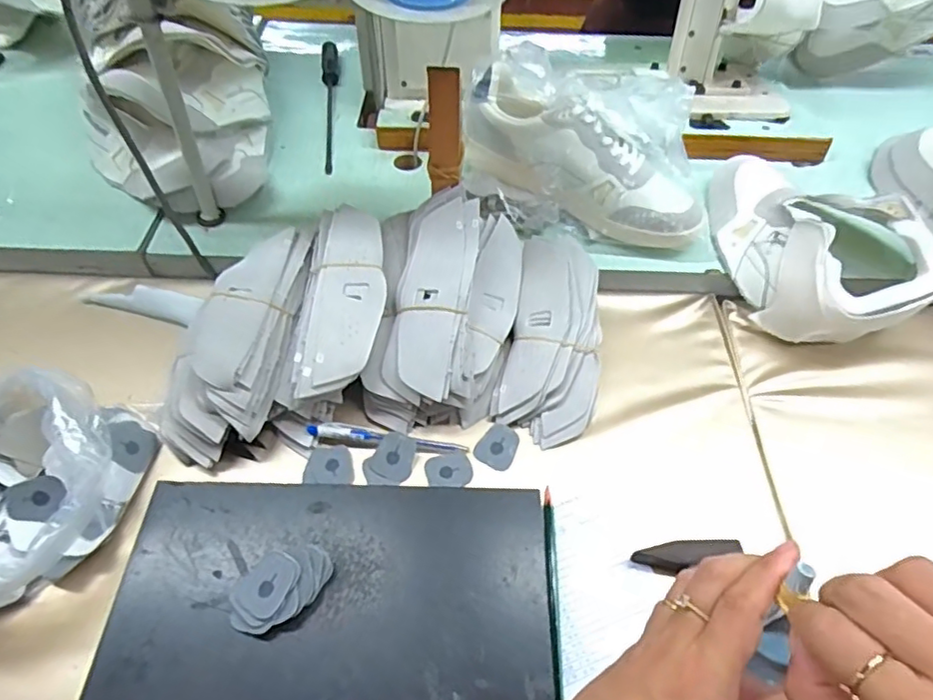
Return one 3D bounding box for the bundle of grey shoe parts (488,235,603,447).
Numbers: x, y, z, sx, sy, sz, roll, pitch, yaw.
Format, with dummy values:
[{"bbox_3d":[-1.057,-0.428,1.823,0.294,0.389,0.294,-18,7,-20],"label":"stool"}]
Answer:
[{"bbox_3d":[0.084,-0.015,0.573,0.089,0.046,0.214,11,53,6],"label":"bundle of grey shoe parts"}]

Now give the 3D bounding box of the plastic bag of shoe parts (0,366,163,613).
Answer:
[{"bbox_3d":[-0.335,0.103,0.446,0.147,0.077,0.169,-1,53,-2],"label":"plastic bag of shoe parts"}]

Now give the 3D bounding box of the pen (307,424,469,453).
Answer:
[{"bbox_3d":[-0.067,0.076,0.517,0.134,0.015,0.015,6,53,3],"label":"pen"}]

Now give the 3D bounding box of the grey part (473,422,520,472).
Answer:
[{"bbox_3d":[0.028,0.084,0.523,0.033,0.006,0.038,25,56,17],"label":"grey part"}]

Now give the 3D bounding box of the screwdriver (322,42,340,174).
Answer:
[{"bbox_3d":[-0.177,-0.326,0.792,0.022,0.019,0.276,-6,53,-6],"label":"screwdriver"}]

